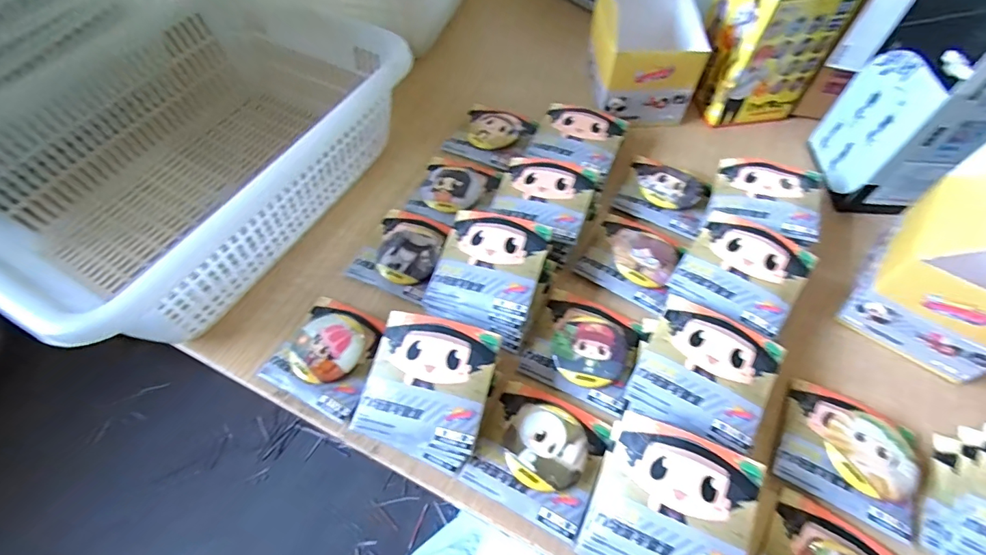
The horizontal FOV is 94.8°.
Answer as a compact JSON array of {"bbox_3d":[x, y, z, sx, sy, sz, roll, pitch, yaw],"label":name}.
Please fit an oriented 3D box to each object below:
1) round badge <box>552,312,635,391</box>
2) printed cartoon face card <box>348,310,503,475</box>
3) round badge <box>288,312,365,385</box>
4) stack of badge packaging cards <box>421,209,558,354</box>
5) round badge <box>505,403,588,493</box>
[{"bbox_3d":[0.077,0.056,0.351,0.060,0.013,0.061,0,57,0],"label":"round badge"},{"bbox_3d":[-0.045,0.078,0.320,0.083,0.029,0.093,15,69,12],"label":"printed cartoon face card"},{"bbox_3d":[-0.129,0.055,0.354,0.055,0.014,0.056,0,57,0],"label":"round badge"},{"bbox_3d":[-0.002,-0.003,0.368,0.087,0.046,0.091,20,60,13],"label":"stack of badge packaging cards"},{"bbox_3d":[0.037,0.116,0.315,0.054,0.010,0.056,0,57,0],"label":"round badge"}]

